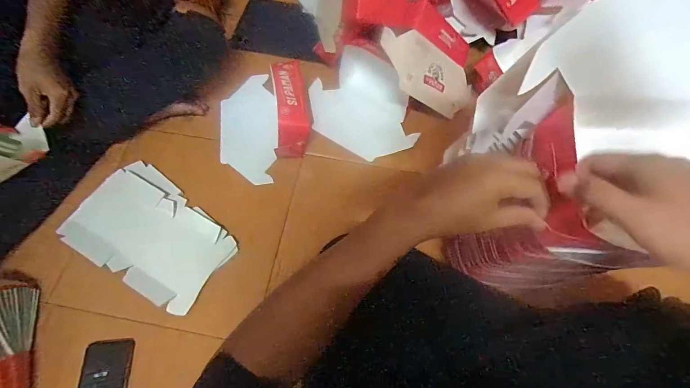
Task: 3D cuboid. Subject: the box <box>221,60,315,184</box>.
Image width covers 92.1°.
[{"bbox_3d":[-0.188,-0.179,0.719,0.210,0.134,0.267,-6,67,-2],"label":"box"}]

